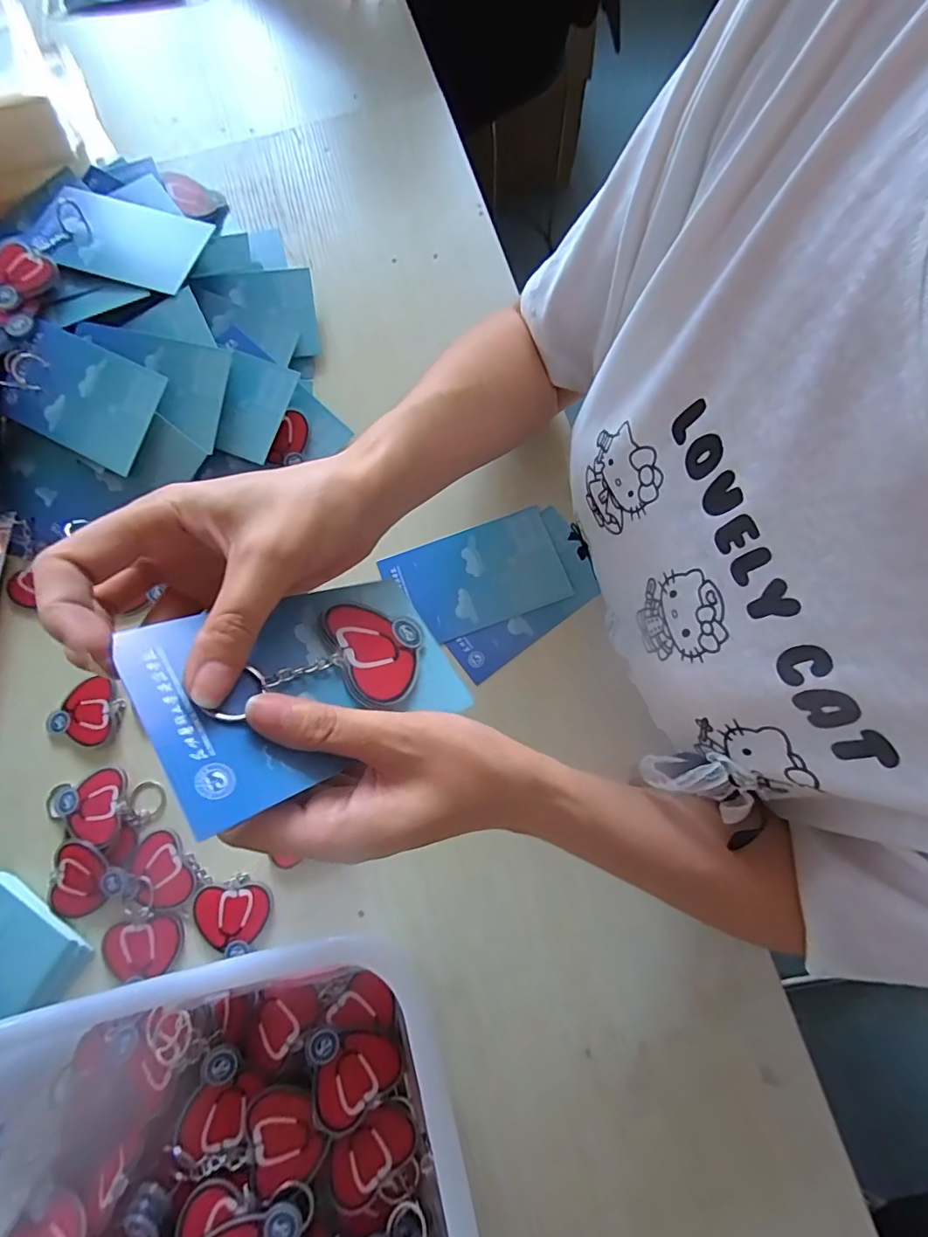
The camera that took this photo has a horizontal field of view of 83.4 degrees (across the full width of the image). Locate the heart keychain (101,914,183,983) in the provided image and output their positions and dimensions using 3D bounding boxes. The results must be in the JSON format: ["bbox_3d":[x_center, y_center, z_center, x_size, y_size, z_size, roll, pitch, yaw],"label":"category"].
[{"bbox_3d":[-0.214,0.219,0.344,0.053,0.007,0.035,-11,75,-2],"label":"heart keychain"}]

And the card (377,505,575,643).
[{"bbox_3d":[0.010,-0.033,0.403,0.128,0.004,0.079,-20,76,-4],"label":"card"}]

